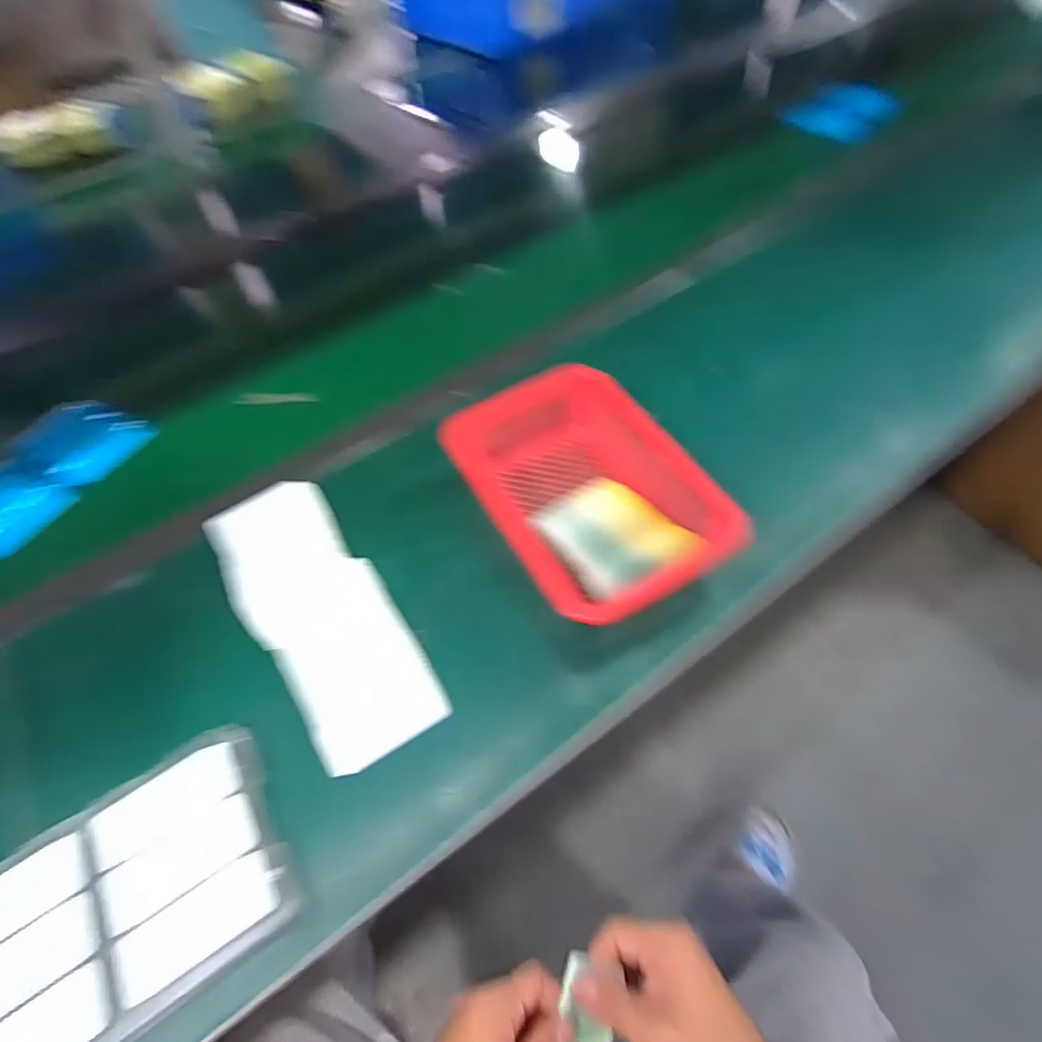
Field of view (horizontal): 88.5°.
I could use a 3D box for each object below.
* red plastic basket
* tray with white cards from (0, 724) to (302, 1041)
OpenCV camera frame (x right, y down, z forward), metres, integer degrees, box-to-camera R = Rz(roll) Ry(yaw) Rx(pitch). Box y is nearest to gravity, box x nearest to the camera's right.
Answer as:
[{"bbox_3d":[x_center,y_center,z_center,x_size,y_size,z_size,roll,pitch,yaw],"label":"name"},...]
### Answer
[{"bbox_3d":[0.053,-0.023,0.456,0.151,0.071,0.232,-29,59,-14],"label":"red plastic basket"},{"bbox_3d":[-0.256,0.243,0.330,0.205,0.018,0.133,-32,60,-15],"label":"tray with white cards"}]

